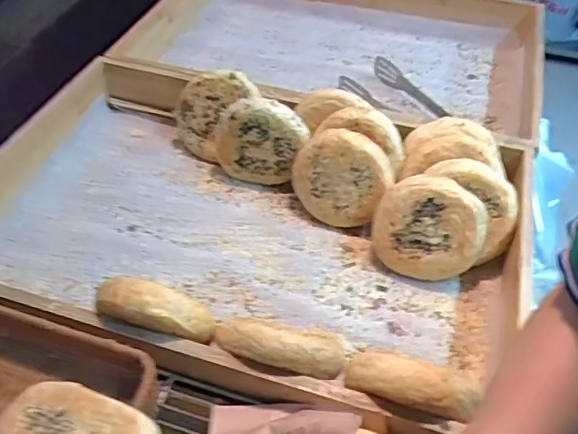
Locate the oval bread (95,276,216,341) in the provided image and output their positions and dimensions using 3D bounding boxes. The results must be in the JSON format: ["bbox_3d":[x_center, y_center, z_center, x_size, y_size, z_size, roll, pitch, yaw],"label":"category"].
[{"bbox_3d":[-0.117,0.077,0.500,0.101,0.037,0.035,13,47,10],"label":"oval bread"}]

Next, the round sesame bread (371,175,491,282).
[{"bbox_3d":[0.153,0.013,0.628,0.117,0.114,0.020,0,12,17],"label":"round sesame bread"}]

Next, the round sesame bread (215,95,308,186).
[{"bbox_3d":[-0.042,-0.092,0.723,0.109,0.112,0.024,27,28,5],"label":"round sesame bread"}]

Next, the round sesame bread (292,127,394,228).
[{"bbox_3d":[0.057,-0.044,0.683,0.111,0.116,0.025,35,30,10],"label":"round sesame bread"}]

